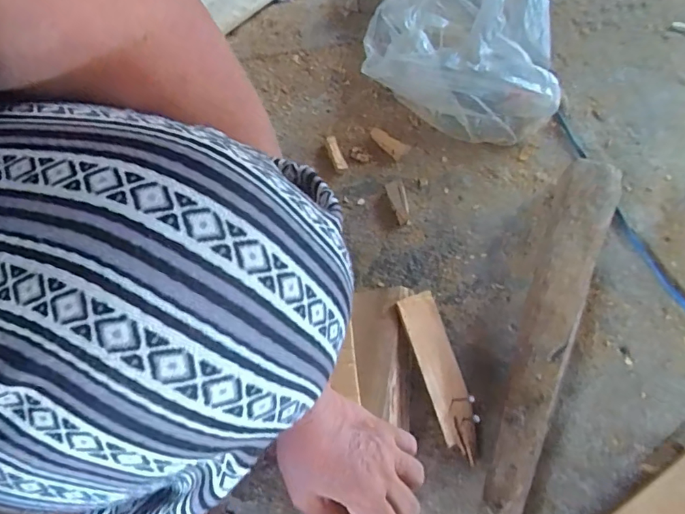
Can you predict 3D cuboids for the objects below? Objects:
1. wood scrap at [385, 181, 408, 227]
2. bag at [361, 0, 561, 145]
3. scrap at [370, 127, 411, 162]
[{"bbox_3d":[0.061,-0.060,0.516,0.017,0.009,0.051,-15,71,-5],"label":"wood scrap"},{"bbox_3d":[0.142,-0.233,0.539,0.224,0.080,0.163,28,73,9],"label":"bag"},{"bbox_3d":[0.051,-0.131,0.543,0.050,0.010,0.021,38,75,12],"label":"scrap"}]

